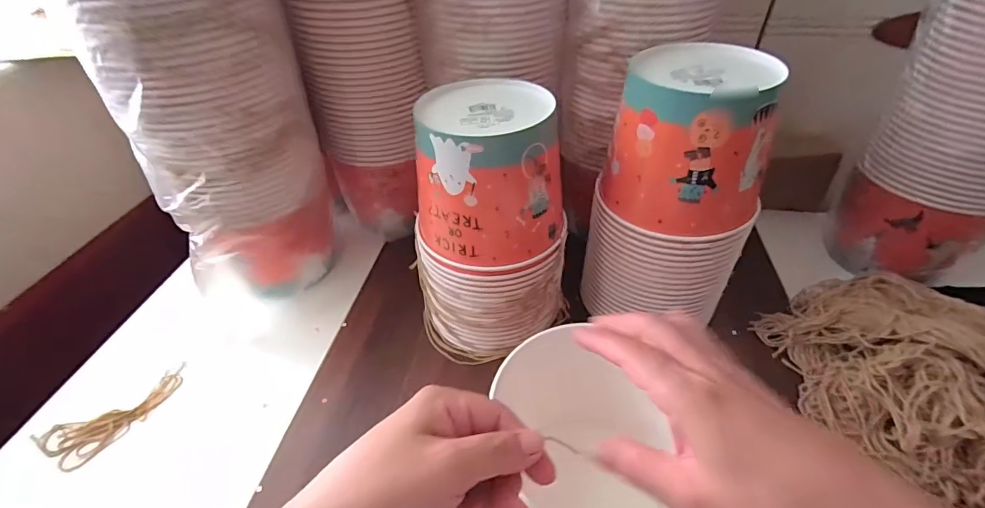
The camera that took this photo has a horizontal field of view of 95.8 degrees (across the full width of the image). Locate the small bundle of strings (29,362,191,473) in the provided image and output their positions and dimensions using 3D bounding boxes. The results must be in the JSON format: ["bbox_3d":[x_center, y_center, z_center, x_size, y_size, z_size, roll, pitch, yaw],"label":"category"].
[{"bbox_3d":[-0.399,0.173,0.471,0.133,0.013,0.062,-28,48,-26],"label":"small bundle of strings"}]

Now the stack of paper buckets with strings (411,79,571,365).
[{"bbox_3d":[-0.006,-0.022,0.483,0.157,0.266,0.140,-20,45,-19],"label":"stack of paper buckets with strings"}]

